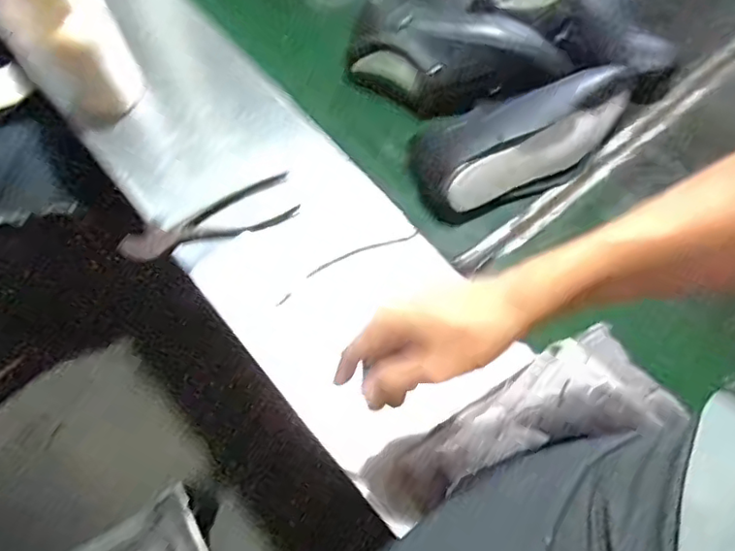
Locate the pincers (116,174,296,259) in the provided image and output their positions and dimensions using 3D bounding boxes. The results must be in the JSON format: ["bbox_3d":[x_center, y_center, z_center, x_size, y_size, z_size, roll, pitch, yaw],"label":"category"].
[{"bbox_3d":[-0.175,-0.054,0.684,0.197,0.029,0.070,-23,68,-10],"label":"pincers"}]

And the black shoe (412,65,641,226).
[{"bbox_3d":[0.184,-0.162,0.706,0.263,0.077,0.120,-17,67,-7],"label":"black shoe"}]

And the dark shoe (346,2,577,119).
[{"bbox_3d":[0.107,-0.261,0.761,0.249,0.089,0.105,15,67,7],"label":"dark shoe"}]

